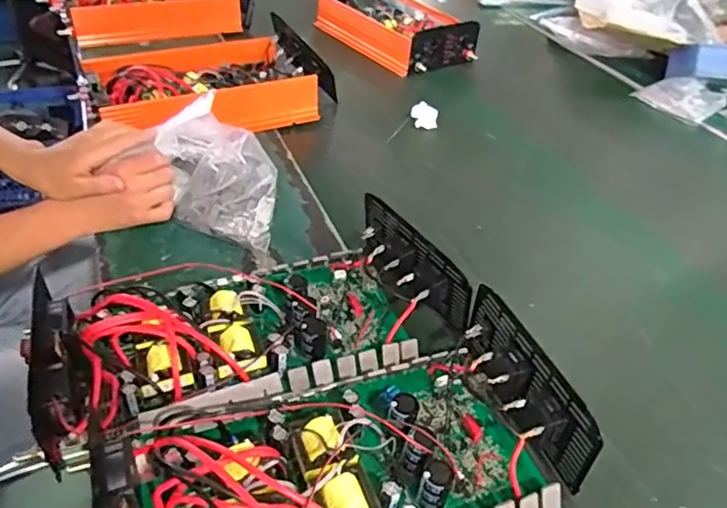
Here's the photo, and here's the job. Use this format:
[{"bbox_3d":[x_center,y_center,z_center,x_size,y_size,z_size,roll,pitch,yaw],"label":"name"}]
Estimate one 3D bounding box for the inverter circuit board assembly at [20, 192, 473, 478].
[{"bbox_3d":[-0.104,0.053,0.587,0.410,0.075,0.208,-10,42,-19],"label":"inverter circuit board assembly"}]

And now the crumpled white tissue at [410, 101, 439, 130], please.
[{"bbox_3d":[0.108,-0.245,1.013,0.047,0.038,0.033,7,39,1],"label":"crumpled white tissue"}]

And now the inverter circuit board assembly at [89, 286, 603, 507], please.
[{"bbox_3d":[-0.011,0.161,0.464,0.384,0.075,0.200,-13,43,-22],"label":"inverter circuit board assembly"}]

